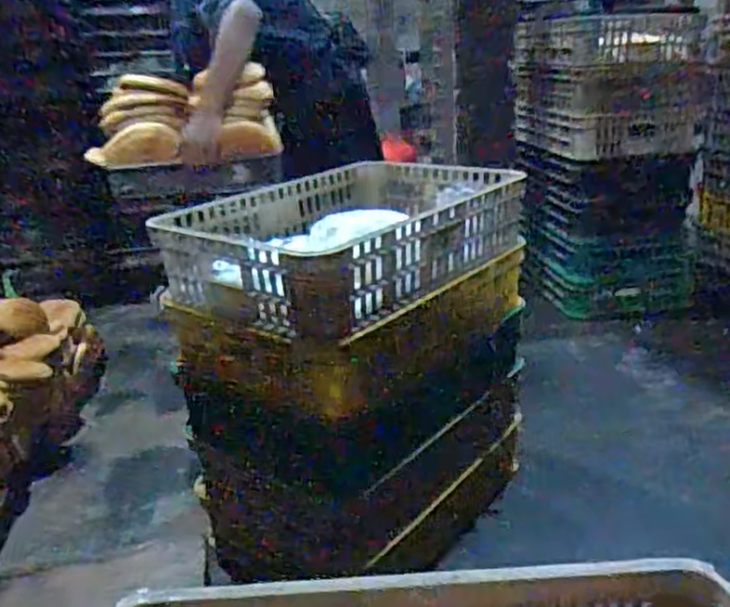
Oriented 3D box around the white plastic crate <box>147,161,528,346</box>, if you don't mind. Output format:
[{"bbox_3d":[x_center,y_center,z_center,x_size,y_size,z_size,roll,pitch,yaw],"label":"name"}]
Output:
[{"bbox_3d":[-0.014,-0.134,1.222,0.406,0.134,0.640,15,28,39],"label":"white plastic crate"}]

